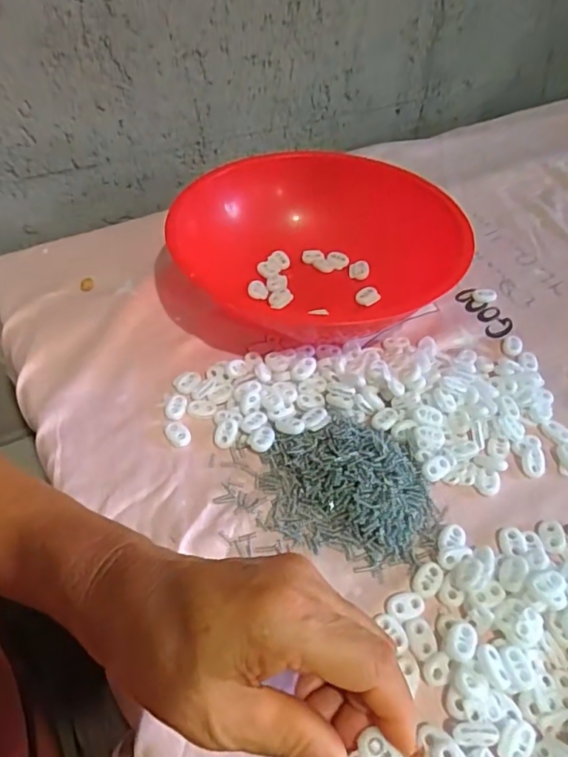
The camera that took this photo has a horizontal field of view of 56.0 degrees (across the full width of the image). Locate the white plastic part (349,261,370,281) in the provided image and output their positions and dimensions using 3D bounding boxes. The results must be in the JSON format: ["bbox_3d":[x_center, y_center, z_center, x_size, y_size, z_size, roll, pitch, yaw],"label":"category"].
[{"bbox_3d":[0.074,-0.106,0.527,0.020,0.004,0.020,-2,79,12],"label":"white plastic part"}]

